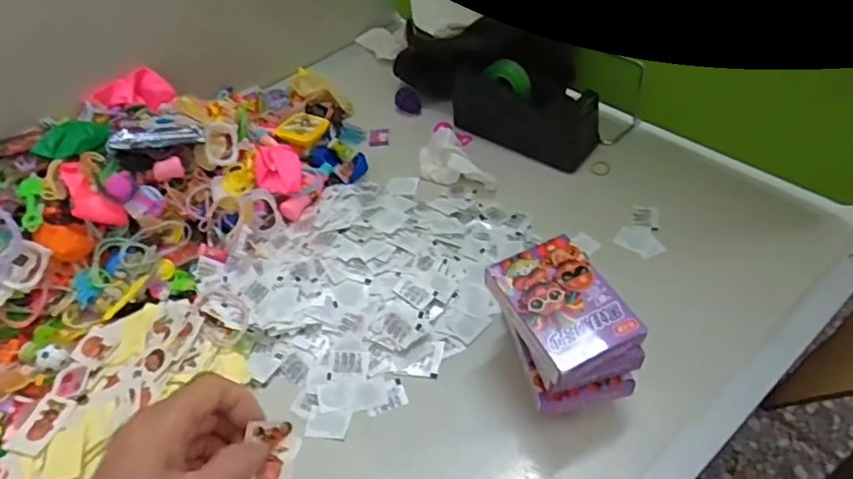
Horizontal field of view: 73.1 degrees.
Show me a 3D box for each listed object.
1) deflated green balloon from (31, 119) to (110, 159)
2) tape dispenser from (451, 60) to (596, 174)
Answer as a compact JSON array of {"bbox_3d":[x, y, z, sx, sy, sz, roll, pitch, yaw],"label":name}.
[{"bbox_3d":[-0.326,-0.093,0.528,0.063,0.005,0.031,-33,96,-33],"label":"deflated green balloon"},{"bbox_3d":[0.095,-0.131,0.597,0.160,0.069,0.053,23,56,23],"label":"tape dispenser"}]

